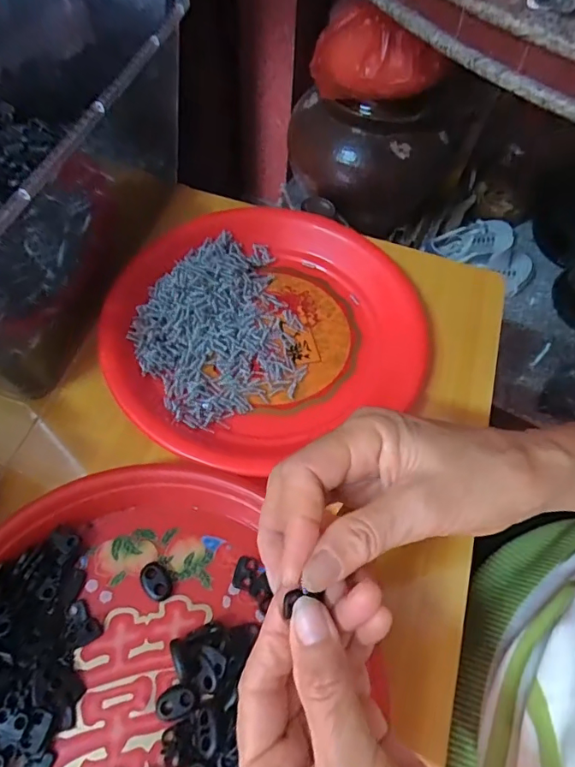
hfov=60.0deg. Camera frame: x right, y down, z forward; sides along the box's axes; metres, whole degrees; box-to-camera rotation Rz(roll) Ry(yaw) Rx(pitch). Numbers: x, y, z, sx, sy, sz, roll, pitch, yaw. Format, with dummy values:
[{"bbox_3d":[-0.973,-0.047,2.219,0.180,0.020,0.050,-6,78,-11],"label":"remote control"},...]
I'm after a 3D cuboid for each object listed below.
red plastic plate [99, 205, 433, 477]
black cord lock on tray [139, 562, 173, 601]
[{"bbox_3d":[-0.015,-0.048,0.380,0.237,0.028,0.206,-24,64,-16],"label":"red plastic plate"},{"bbox_3d":[-0.076,0.114,0.289,0.021,0.006,0.015,40,65,18],"label":"black cord lock on tray"}]

